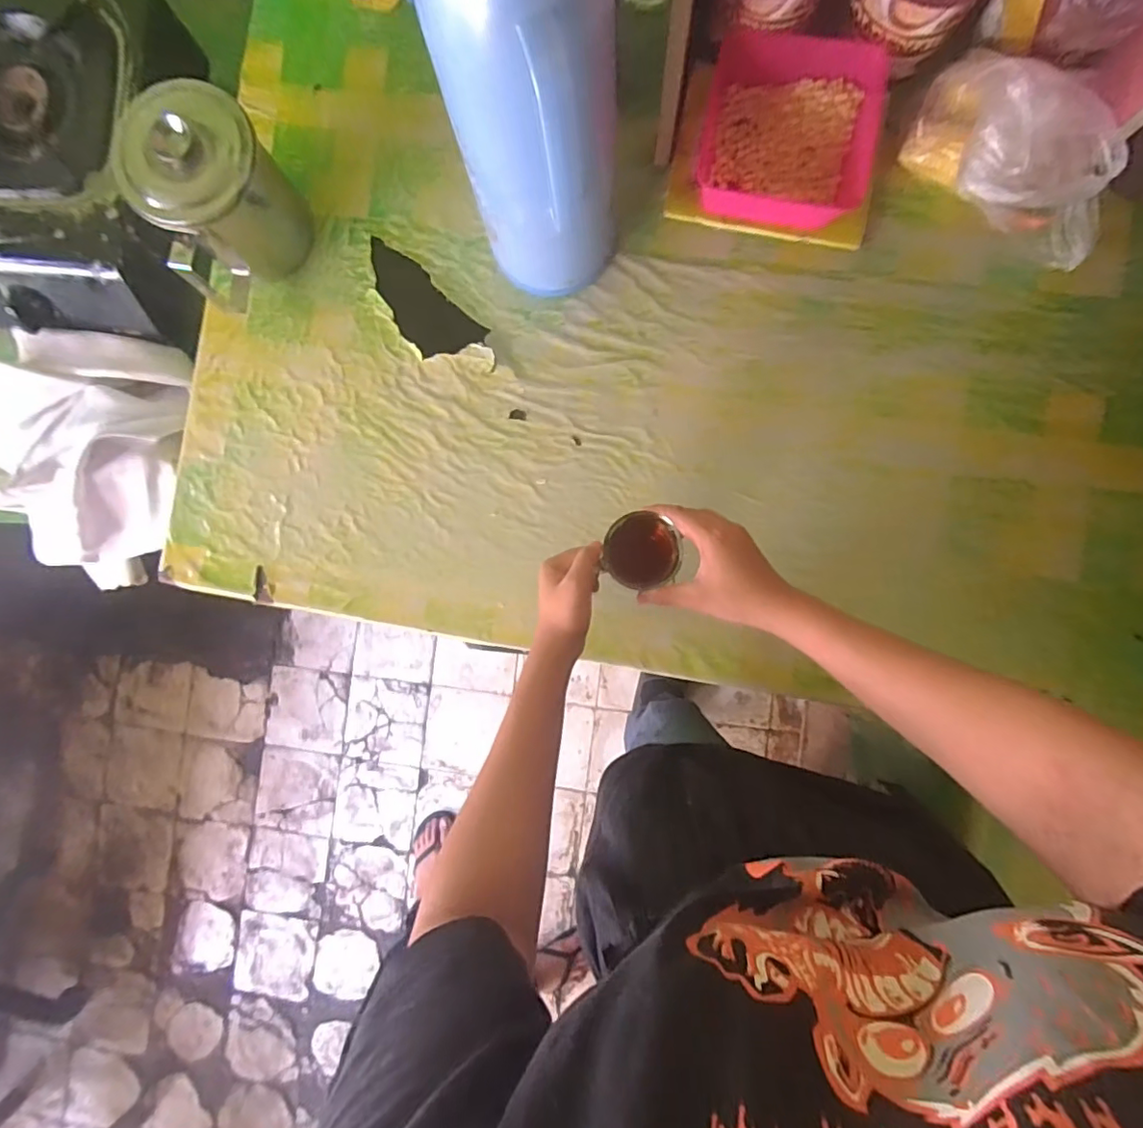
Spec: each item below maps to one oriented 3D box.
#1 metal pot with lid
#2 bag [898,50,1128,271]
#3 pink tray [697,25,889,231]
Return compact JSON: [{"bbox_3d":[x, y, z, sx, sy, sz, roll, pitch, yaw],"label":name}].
[{"bbox_3d":[-0.362,-0.369,0.567,0.132,0.131,0.154,43,93,4],"label":"metal pot with lid"},{"bbox_3d":[0.420,-0.377,0.533,0.209,0.101,0.108,29,92,4],"label":"bag"},{"bbox_3d":[0.217,-0.436,0.570,0.166,0.050,0.164,11,90,5],"label":"pink tray"}]

